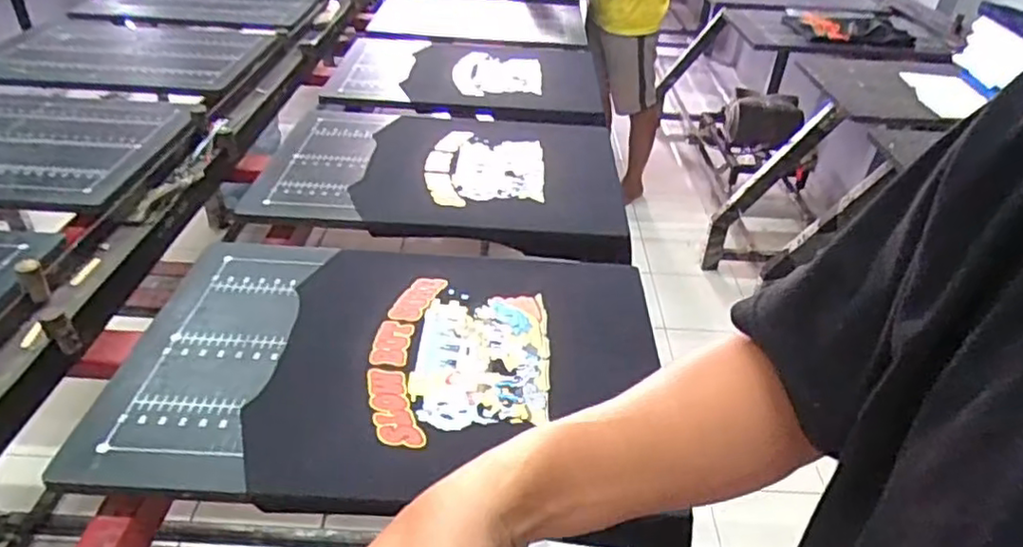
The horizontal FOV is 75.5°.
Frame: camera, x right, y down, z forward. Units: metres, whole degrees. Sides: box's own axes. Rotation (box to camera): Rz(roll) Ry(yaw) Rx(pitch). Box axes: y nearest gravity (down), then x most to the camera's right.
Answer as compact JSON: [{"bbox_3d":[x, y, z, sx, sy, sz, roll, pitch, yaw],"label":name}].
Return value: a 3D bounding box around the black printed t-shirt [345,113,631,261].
[{"bbox_3d":[-0.034,-0.172,1.144,0.433,0.025,0.462,3,35,1],"label":"black printed t-shirt"}]

